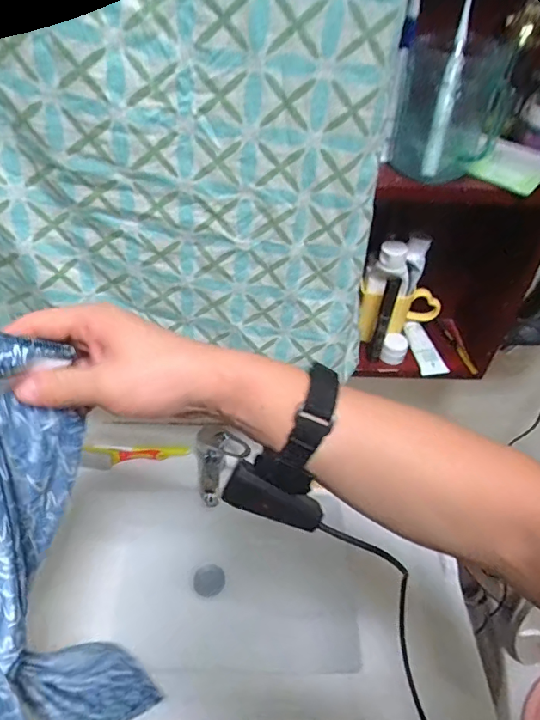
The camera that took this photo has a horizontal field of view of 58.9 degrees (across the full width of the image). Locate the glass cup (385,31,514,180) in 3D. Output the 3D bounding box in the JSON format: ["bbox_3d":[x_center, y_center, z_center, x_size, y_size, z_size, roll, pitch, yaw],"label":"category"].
[{"bbox_3d":[0.181,-0.258,0.488,0.103,0.111,0.095,16,45,13],"label":"glass cup"}]

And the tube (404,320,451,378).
[{"bbox_3d":[0.226,-0.019,0.692,0.034,0.032,0.093,-7,45,-11],"label":"tube"}]

